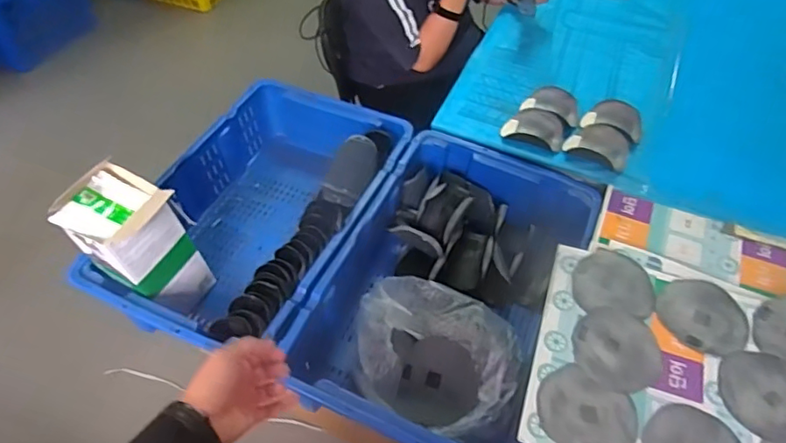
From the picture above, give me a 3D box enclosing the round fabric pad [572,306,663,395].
[{"bbox_3d":[0.378,0.211,0.928,0.148,0.009,0.139,0,51,0],"label":"round fabric pad"}]

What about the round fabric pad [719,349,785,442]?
[{"bbox_3d":[0.609,0.274,0.884,0.165,0.015,0.142,-9,52,-8],"label":"round fabric pad"}]

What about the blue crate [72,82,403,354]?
[{"bbox_3d":[-0.273,-0.018,1.208,0.434,0.193,0.674,22,54,16],"label":"blue crate"}]

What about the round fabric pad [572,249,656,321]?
[{"bbox_3d":[0.399,0.108,1.002,0.145,0.018,0.129,7,51,5],"label":"round fabric pad"}]

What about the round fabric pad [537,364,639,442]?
[{"bbox_3d":[0.298,0.296,0.849,0.146,0.004,0.125,28,56,20],"label":"round fabric pad"}]

